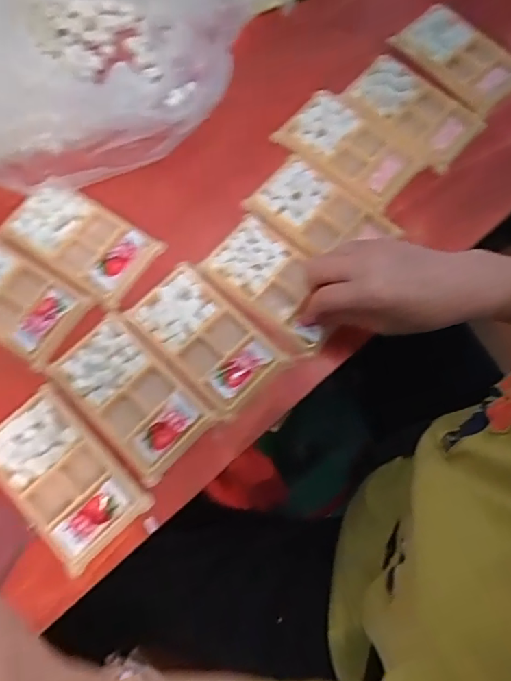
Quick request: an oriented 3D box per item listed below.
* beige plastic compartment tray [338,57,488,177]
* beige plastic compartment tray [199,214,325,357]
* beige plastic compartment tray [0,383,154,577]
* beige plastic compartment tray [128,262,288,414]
[{"bbox_3d":[0.162,-0.241,0.568,0.136,0.009,0.083,40,75,11],"label":"beige plastic compartment tray"},{"bbox_3d":[0.019,-0.050,0.502,0.129,0.014,0.073,42,75,11],"label":"beige plastic compartment tray"},{"bbox_3d":[-0.159,0.107,0.444,0.079,0.014,0.135,-42,78,-14],"label":"beige plastic compartment tray"},{"bbox_3d":[-0.044,-0.006,0.481,0.129,0.012,0.080,43,75,11],"label":"beige plastic compartment tray"}]

